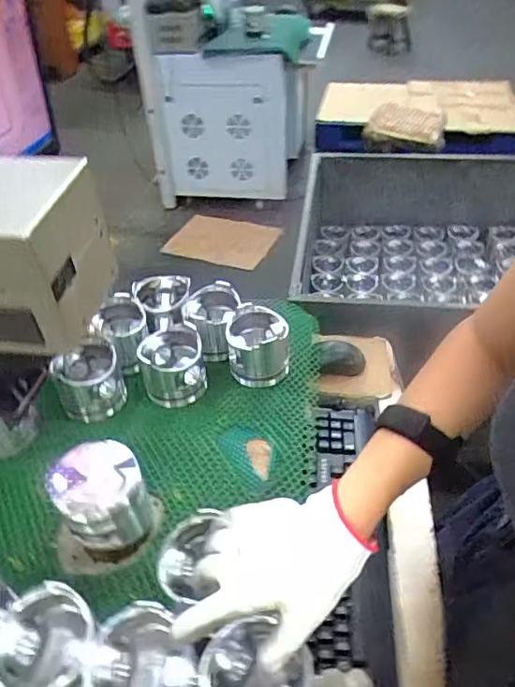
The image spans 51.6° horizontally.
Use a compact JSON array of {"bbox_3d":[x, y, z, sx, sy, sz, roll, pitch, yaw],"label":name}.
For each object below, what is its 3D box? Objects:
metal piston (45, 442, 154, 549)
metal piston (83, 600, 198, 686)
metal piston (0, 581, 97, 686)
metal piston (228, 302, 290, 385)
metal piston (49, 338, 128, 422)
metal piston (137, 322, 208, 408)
[{"bbox_3d":[-0.166,0.171,0.582,0.091,0.118,0.081,-21,45,-17],"label":"metal piston"},{"bbox_3d":[-0.099,0.296,0.475,0.089,0.078,0.090,-32,49,-27],"label":"metal piston"},{"bbox_3d":[-0.190,0.283,0.490,0.088,0.084,0.092,-2,43,2],"label":"metal piston"},{"bbox_3d":[0.002,0.006,0.794,0.089,0.087,0.096,-3,43,1],"label":"metal piston"},{"bbox_3d":[-0.238,0.056,0.762,0.090,0.092,0.091,-2,43,2],"label":"metal piston"},{"bbox_3d":[-0.122,0.032,0.779,0.089,0.080,0.089,-10,43,-6],"label":"metal piston"}]

